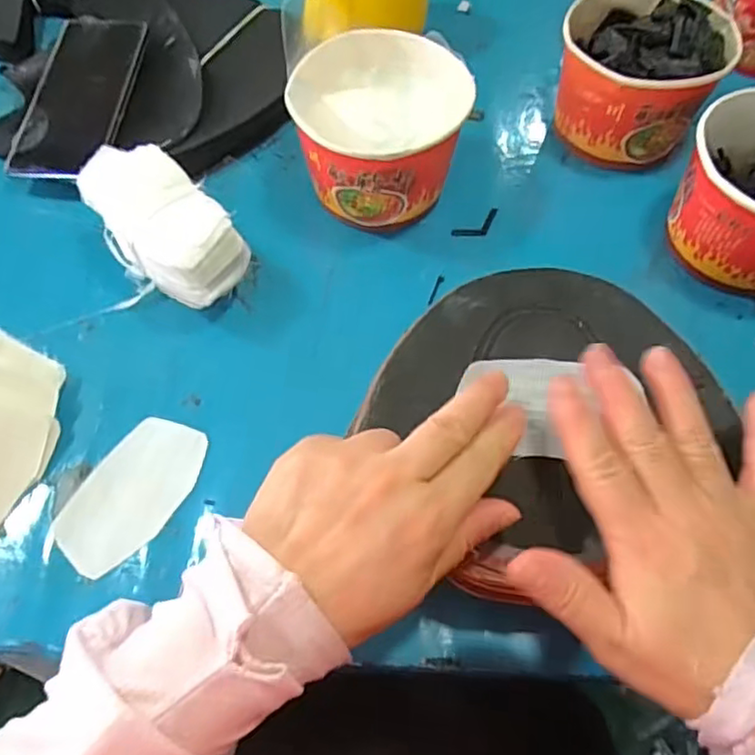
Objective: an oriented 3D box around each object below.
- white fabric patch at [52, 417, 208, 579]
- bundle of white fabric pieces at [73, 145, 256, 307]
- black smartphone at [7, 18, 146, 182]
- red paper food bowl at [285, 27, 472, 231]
[{"bbox_3d":[-0.143,0.066,0.374,0.053,0.004,0.095,30,64,11],"label":"white fabric patch"},{"bbox_3d":[-0.135,-0.094,0.421,0.063,0.069,0.112,-40,70,-19],"label":"bundle of white fabric pieces"},{"bbox_3d":[-0.228,-0.222,0.495,0.073,0.010,0.159,5,62,2],"label":"black smartphone"},{"bbox_3d":[0.003,-0.171,0.451,0.110,0.091,0.115,0,62,-1],"label":"red paper food bowl"}]

